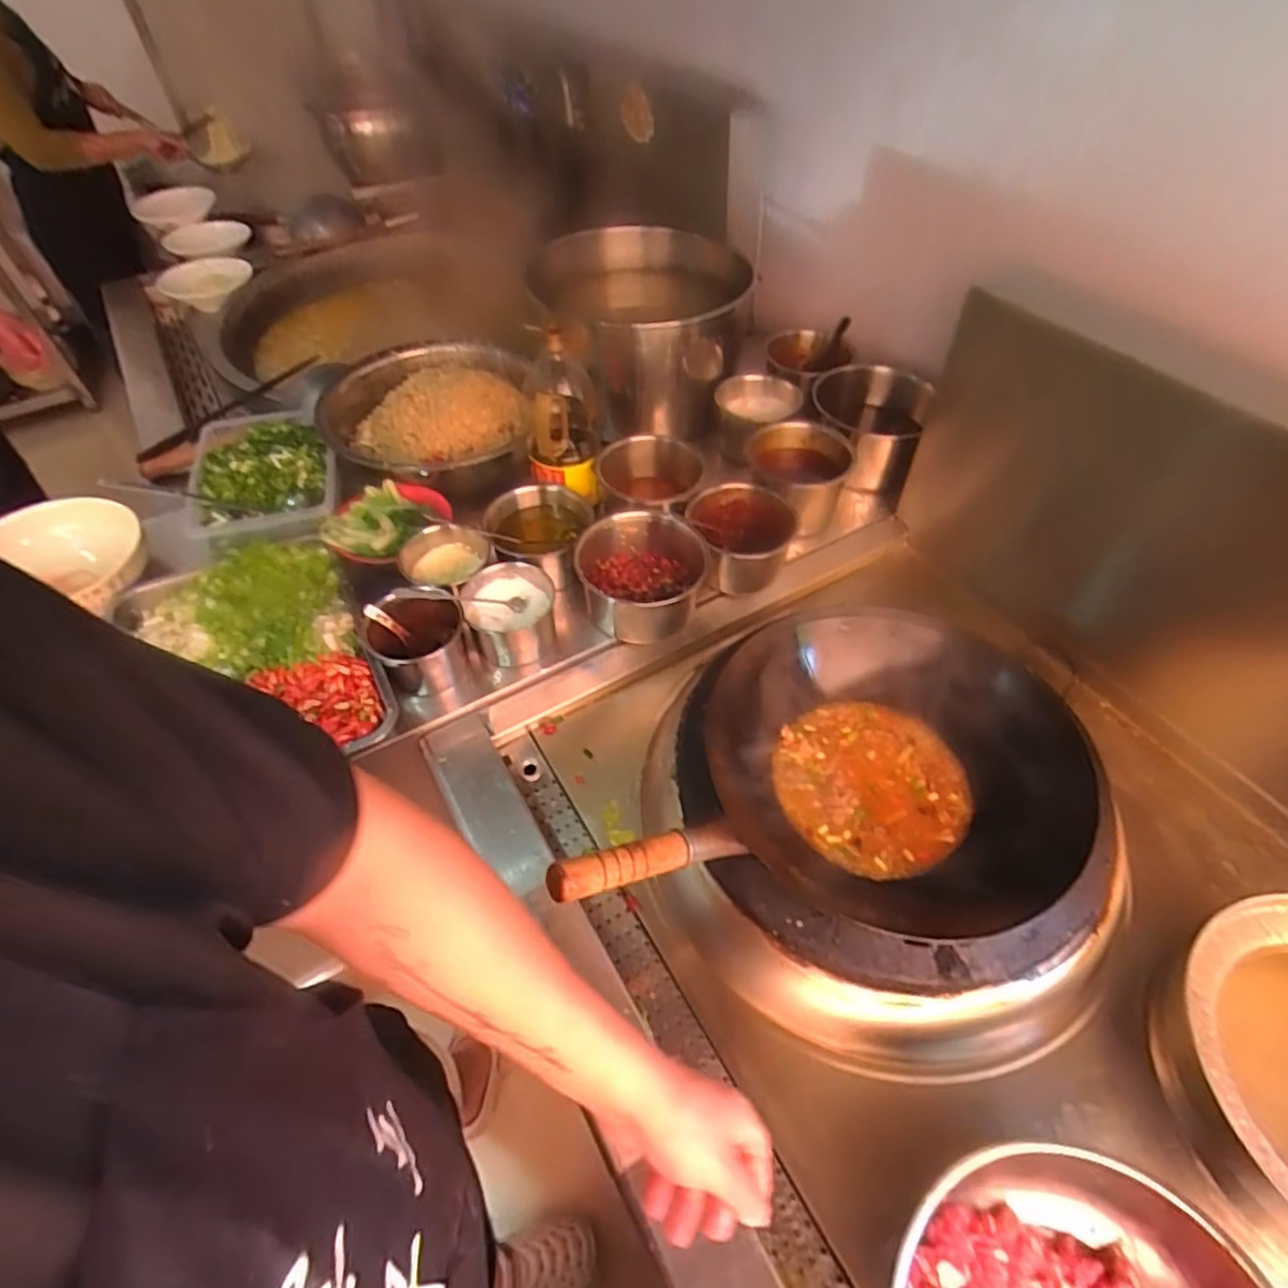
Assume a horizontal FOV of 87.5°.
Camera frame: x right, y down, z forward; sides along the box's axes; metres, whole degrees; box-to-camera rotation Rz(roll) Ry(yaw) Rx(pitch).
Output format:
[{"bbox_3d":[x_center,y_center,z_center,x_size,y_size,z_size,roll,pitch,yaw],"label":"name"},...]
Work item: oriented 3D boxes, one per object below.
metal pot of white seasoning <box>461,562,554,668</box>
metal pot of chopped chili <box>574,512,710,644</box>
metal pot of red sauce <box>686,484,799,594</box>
[{"bbox_3d":[-0.173,-0.040,0.885,0.110,0.079,0.112,-1,52,1],"label":"metal pot of white seasoning"},{"bbox_3d":[0.002,-0.082,0.905,0.170,0.099,0.184,-1,52,1],"label":"metal pot of chopped chili"},{"bbox_3d":[0.138,-0.155,0.967,0.146,0.096,0.149,-1,52,1],"label":"metal pot of red sauce"}]

